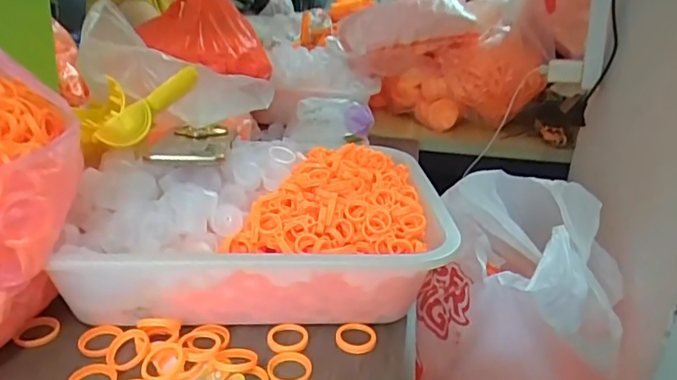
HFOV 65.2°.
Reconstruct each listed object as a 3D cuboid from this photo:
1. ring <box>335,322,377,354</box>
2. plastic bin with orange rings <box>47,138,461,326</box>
[{"bbox_3d":[0.016,0.130,0.465,0.035,0.007,0.035,3,23,-1],"label":"ring"},{"bbox_3d":[-0.071,0.043,0.520,0.340,0.108,0.215,2,23,-5],"label":"plastic bin with orange rings"}]

